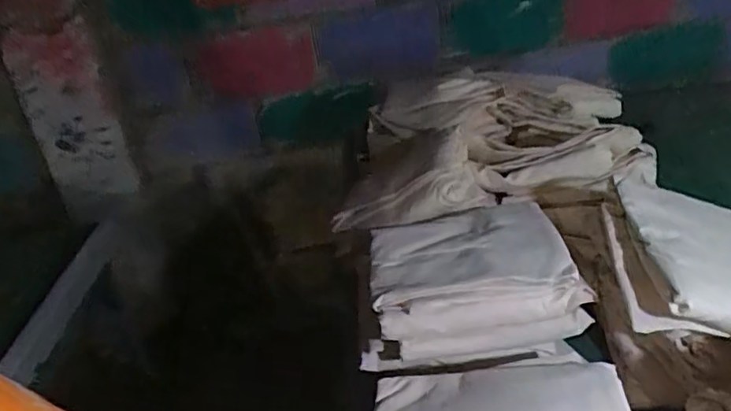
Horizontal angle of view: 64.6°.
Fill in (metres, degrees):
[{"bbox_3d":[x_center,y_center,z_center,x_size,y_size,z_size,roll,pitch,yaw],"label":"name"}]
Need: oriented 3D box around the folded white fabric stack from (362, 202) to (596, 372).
[{"bbox_3d":[0.127,0.091,0.705,0.258,0.093,0.214,-6,29,4],"label":"folded white fabric stack"}]

